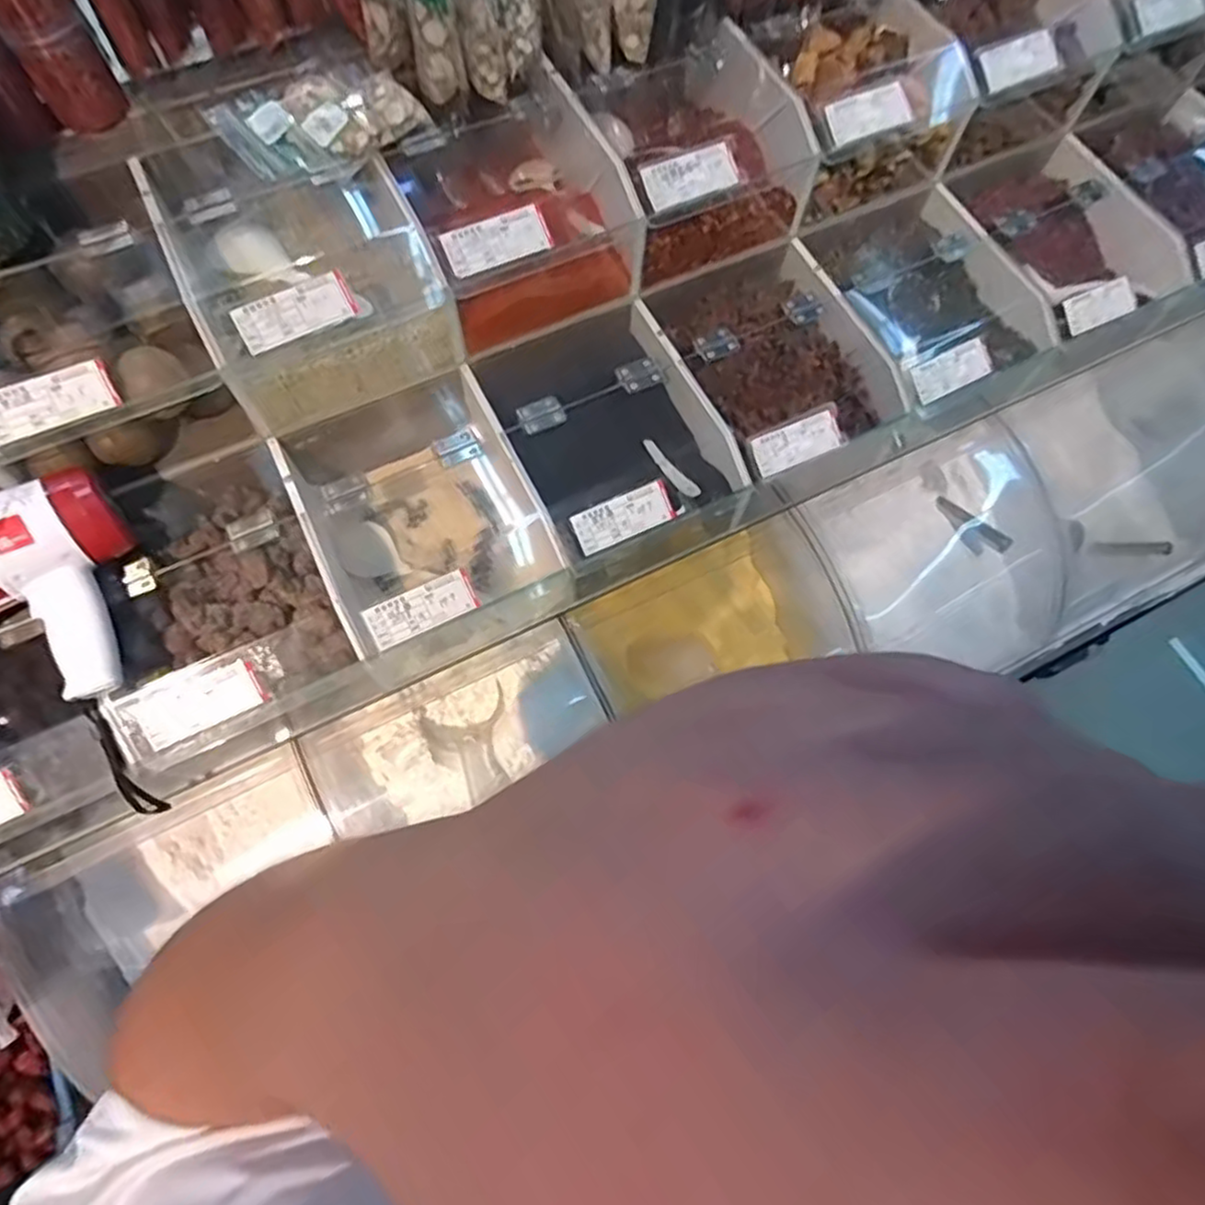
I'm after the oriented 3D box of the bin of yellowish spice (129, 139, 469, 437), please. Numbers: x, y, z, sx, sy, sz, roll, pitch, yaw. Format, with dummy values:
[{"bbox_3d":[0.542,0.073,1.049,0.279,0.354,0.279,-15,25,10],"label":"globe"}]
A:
[{"bbox_3d":[-0.273,-0.310,0.671,0.201,0.119,0.216,-25,71,-10],"label":"bin of yellowish spice"}]

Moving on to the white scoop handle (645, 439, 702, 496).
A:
[{"bbox_3d":[0.073,-0.137,0.741,0.016,0.019,0.110,-23,44,-10],"label":"white scoop handle"}]

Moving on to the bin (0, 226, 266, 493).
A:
[{"bbox_3d":[-0.442,-0.210,0.630,0.194,0.122,0.176,-24,71,-10],"label":"bin"}]

